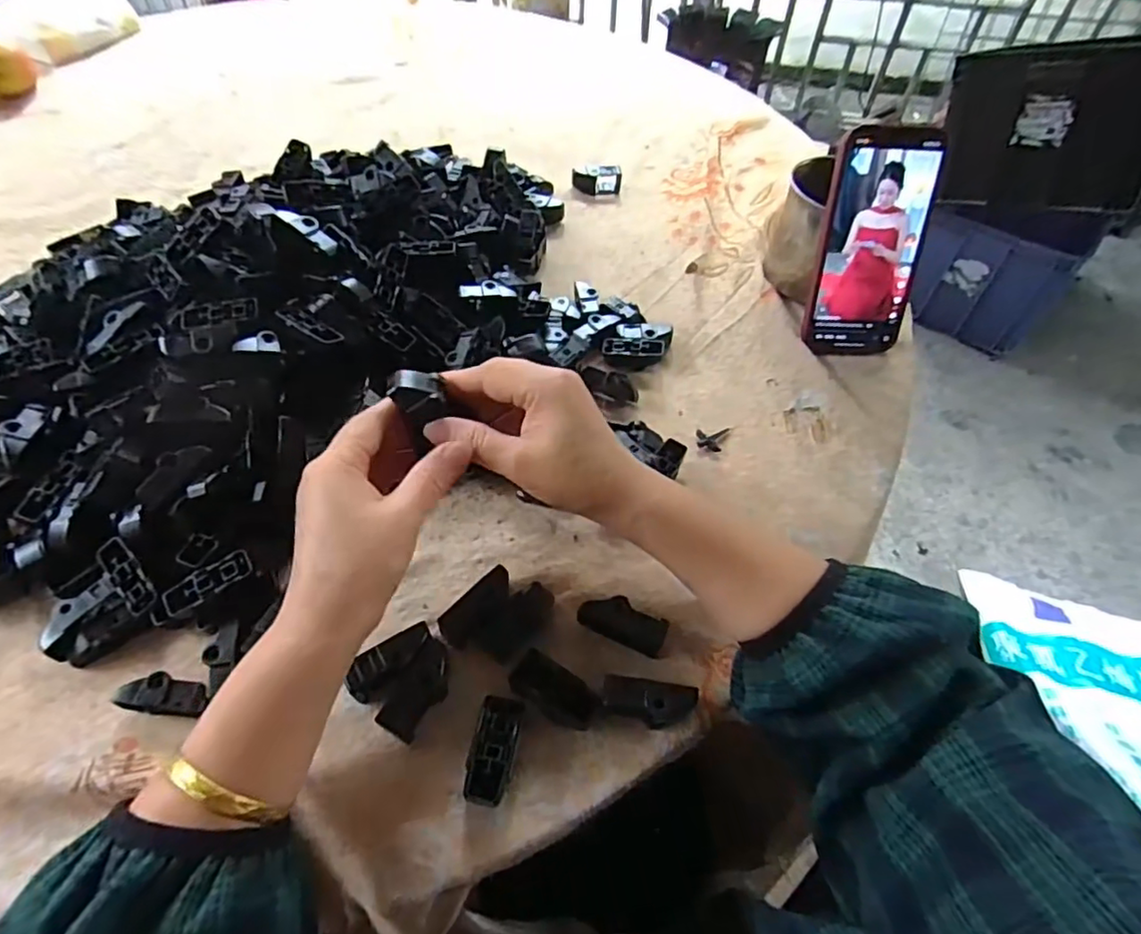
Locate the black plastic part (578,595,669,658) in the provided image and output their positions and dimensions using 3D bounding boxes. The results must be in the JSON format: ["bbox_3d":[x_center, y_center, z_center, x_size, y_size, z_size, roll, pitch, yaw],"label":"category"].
[{"bbox_3d":[0.030,0.089,0.348,0.049,0.022,0.018,18,54,12],"label":"black plastic part"}]

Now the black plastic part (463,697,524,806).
[{"bbox_3d":[-0.038,0.143,0.307,0.022,0.019,0.049,6,53,4],"label":"black plastic part"}]

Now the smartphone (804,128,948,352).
[{"bbox_3d":[0.225,-0.164,0.456,0.073,0.157,0.013,1,26,0],"label":"smartphone"}]

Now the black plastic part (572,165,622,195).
[{"bbox_3d":[0.027,-0.294,0.621,0.050,0.022,0.021,5,53,3],"label":"black plastic part"}]

